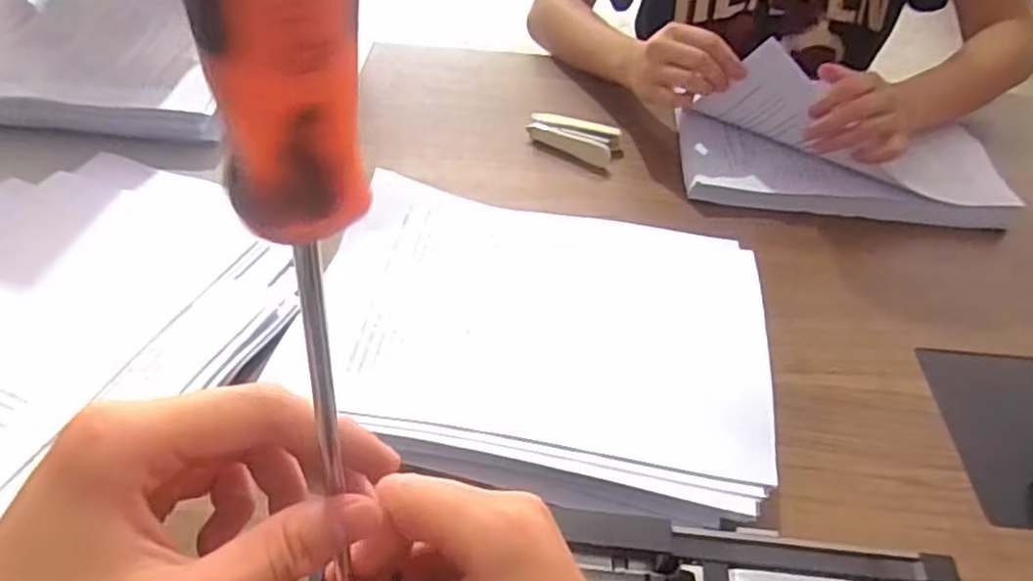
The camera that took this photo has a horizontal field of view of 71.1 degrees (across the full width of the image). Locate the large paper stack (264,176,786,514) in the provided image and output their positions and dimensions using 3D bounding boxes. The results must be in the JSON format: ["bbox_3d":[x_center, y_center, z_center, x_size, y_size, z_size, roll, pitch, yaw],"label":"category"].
[{"bbox_3d":[0.013,0.030,0.511,0.319,0.045,0.238,8,44,5],"label":"large paper stack"}]

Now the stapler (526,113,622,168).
[{"bbox_3d":[0.057,-0.156,0.722,0.088,0.023,0.045,18,46,15],"label":"stapler"}]

